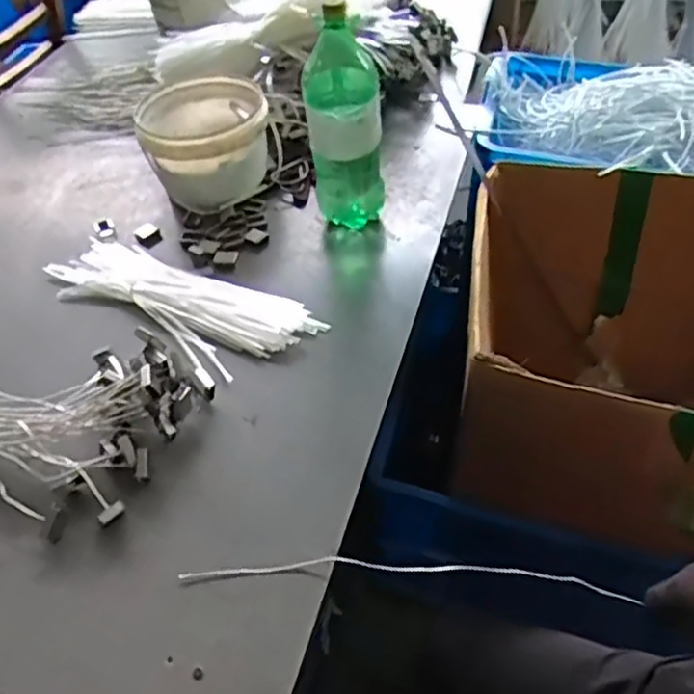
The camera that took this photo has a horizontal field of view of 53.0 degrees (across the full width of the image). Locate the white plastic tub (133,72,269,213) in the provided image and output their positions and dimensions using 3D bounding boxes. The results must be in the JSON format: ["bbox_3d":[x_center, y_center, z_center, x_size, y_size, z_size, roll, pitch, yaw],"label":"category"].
[{"bbox_3d":[-0.228,-0.336,1.150,0.204,0.130,0.202,-3,46,3],"label":"white plastic tub"}]

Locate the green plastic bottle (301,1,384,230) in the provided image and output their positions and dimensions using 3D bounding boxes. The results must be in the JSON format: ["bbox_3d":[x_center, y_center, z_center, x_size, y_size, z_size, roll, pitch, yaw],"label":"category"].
[{"bbox_3d":[-0.002,-0.311,0.991,0.100,0.295,0.116,-5,46,2],"label":"green plastic bottle"}]

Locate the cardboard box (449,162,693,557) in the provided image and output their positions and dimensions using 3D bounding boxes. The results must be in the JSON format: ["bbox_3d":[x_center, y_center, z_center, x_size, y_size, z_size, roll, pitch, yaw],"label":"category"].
[{"bbox_3d":[0.442,0.019,1.044,0.508,0.369,0.495,9,48,15],"label":"cardboard box"}]

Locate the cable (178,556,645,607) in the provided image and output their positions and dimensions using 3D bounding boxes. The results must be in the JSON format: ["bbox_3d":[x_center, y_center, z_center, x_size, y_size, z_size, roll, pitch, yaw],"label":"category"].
[{"bbox_3d":[0.067,0.231,0.701,0.461,0.030,0.024,3,46,-2],"label":"cable"}]

